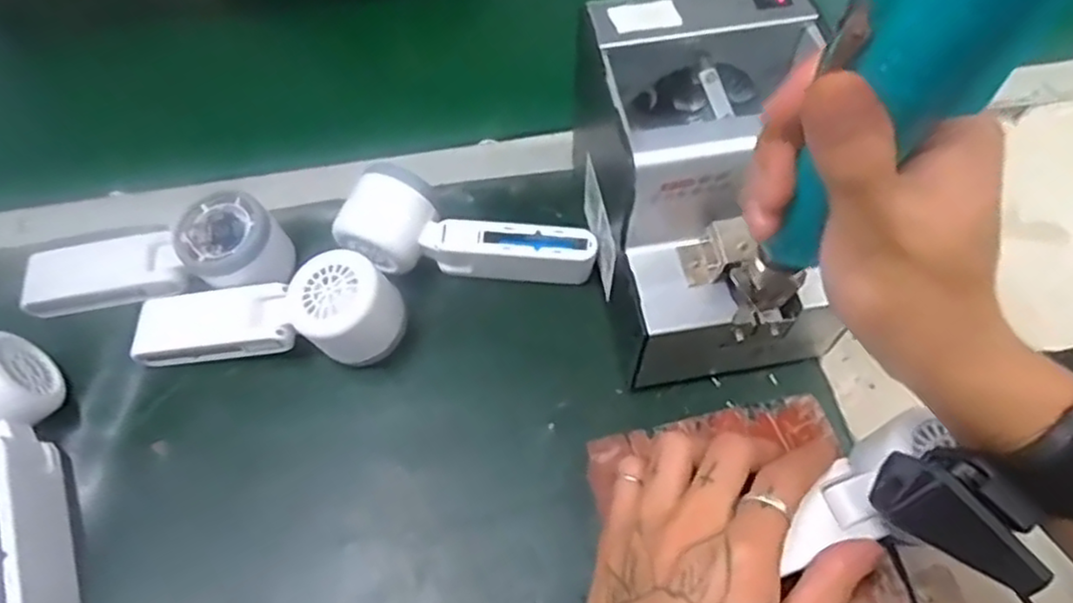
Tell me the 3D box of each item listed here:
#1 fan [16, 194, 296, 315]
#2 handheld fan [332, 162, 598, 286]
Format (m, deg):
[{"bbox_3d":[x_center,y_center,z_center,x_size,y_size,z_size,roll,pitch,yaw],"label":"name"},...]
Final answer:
[{"bbox_3d":[-0.240,-0.027,0.431,0.161,0.044,0.059,-6,60,-1],"label":"fan"},{"bbox_3d":[-0.043,-0.040,0.434,0.158,0.058,0.051,11,61,9],"label":"handheld fan"}]

